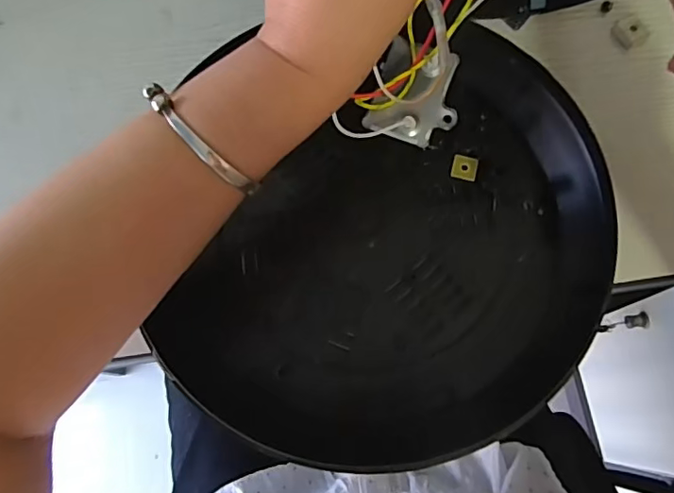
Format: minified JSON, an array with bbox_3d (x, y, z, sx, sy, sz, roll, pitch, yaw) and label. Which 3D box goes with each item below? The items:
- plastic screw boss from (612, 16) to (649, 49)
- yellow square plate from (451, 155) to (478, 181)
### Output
[{"bbox_3d":[0.191,-0.139,0.347,0.018,0.008,0.019,-27,74,-6],"label":"plastic screw boss"},{"bbox_3d":[0.077,-0.047,0.320,0.014,0.004,0.015,13,74,6],"label":"yellow square plate"}]

